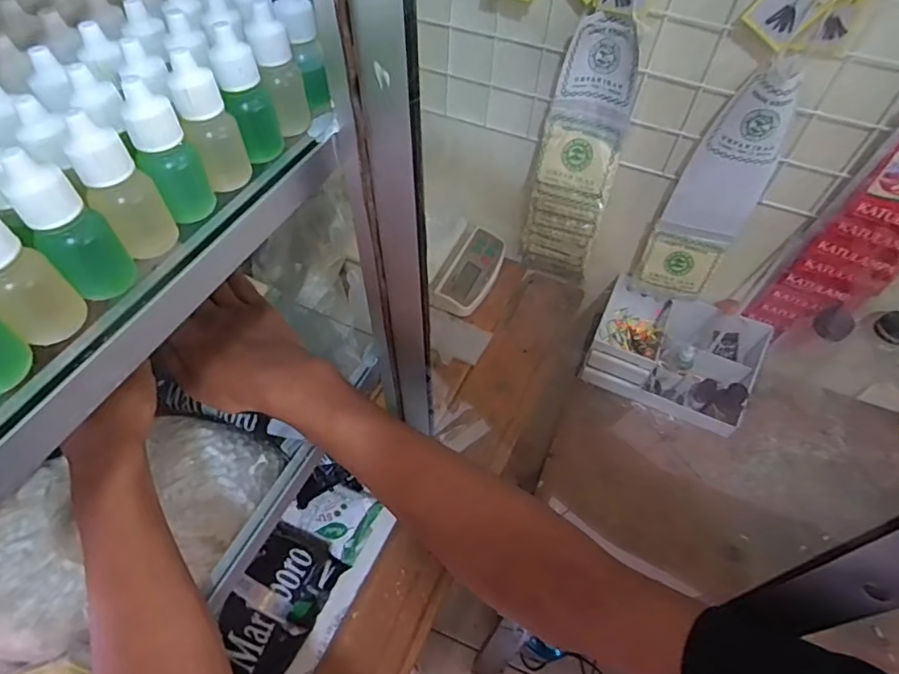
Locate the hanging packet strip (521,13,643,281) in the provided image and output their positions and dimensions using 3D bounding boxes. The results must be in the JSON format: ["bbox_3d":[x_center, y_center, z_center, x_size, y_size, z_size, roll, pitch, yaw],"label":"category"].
[{"bbox_3d":[0.161,-0.209,0.705,0.097,0.363,0.048,15,55,8],"label":"hanging packet strip"}]

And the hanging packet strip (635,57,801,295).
[{"bbox_3d":[0.324,-0.168,0.663,0.096,0.311,0.034,17,55,9],"label":"hanging packet strip"}]

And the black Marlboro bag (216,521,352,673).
[{"bbox_3d":[-0.162,0.242,0.502,0.075,0.060,0.134,24,56,14],"label":"black Marlboro bag"}]

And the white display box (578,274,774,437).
[{"bbox_3d":[0.330,0.024,0.801,0.228,0.113,0.146,24,56,14],"label":"white display box"}]

